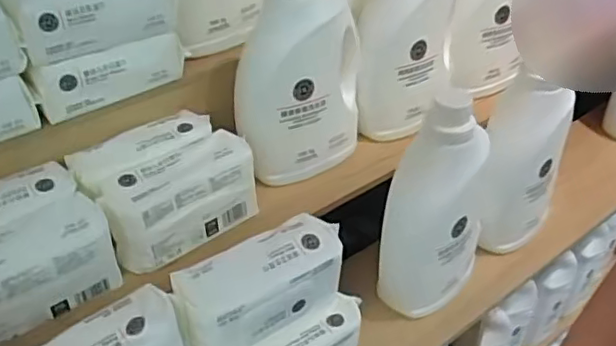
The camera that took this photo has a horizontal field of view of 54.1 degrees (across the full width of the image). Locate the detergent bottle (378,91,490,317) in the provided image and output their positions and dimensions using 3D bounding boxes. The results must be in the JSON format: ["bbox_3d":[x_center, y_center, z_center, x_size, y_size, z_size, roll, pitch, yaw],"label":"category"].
[{"bbox_3d":[0.155,0.052,0.766,0.076,0.283,0.140,30,46,34],"label":"detergent bottle"}]

